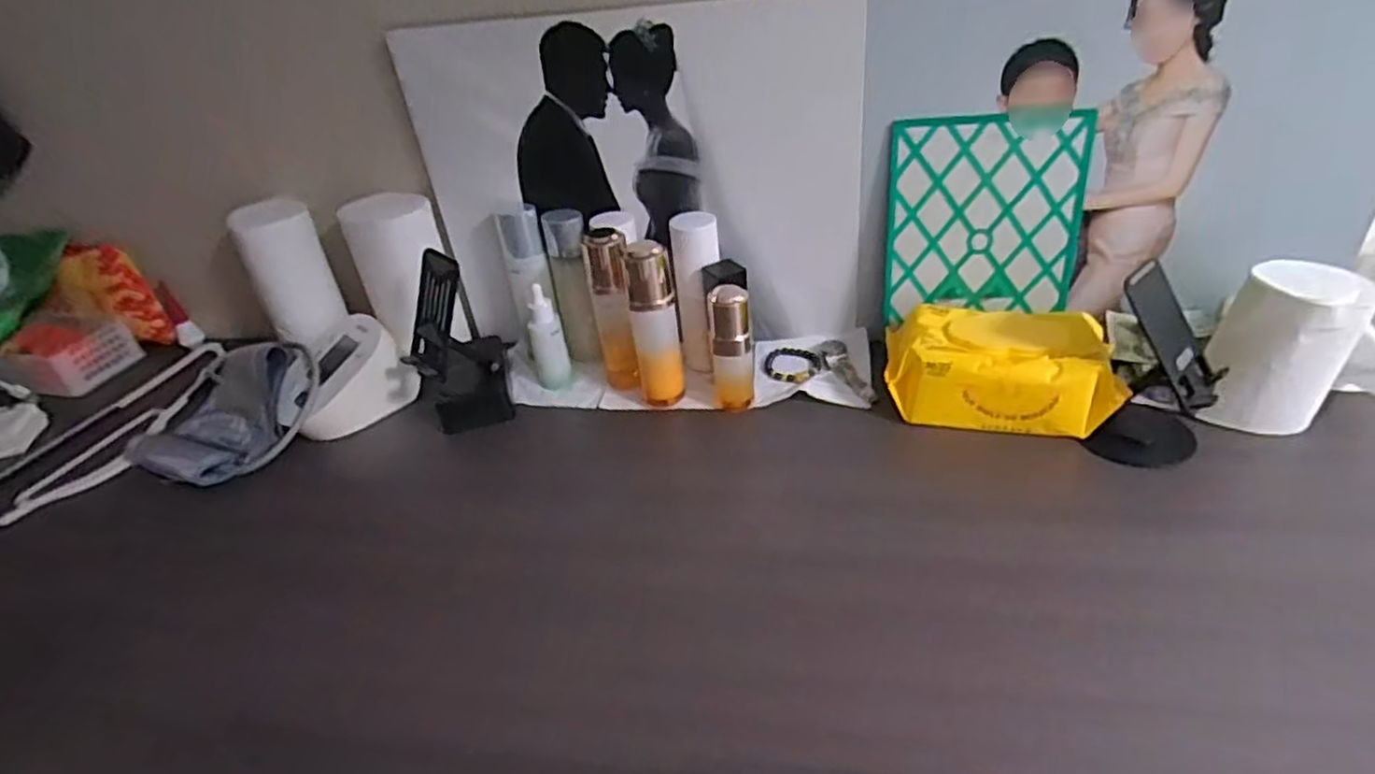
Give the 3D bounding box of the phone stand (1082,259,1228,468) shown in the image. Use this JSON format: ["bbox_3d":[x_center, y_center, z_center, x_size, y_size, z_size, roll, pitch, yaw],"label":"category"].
[{"bbox_3d":[0.383,-0.013,0.574,0.077,0.141,0.082,21,43,34],"label":"phone stand"}]

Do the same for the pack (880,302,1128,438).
[{"bbox_3d":[0.279,-0.018,0.643,0.190,0.067,0.110,2,35,13],"label":"pack"}]

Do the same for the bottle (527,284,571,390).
[{"bbox_3d":[-0.148,-0.050,0.737,0.028,0.102,0.036,12,39,26],"label":"bottle"}]

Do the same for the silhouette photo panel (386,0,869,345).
[{"bbox_3d":[-0.050,-0.198,0.724,0.447,0.315,0.027,-1,35,9],"label":"silhouette photo panel"}]

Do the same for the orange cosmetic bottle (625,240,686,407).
[{"bbox_3d":[-0.030,-0.056,0.670,0.042,0.153,0.035,-9,34,-3],"label":"orange cosmetic bottle"}]

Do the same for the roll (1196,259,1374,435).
[{"bbox_3d":[0.475,-0.026,0.573,0.073,0.127,0.082,-32,41,-31],"label":"roll"}]

